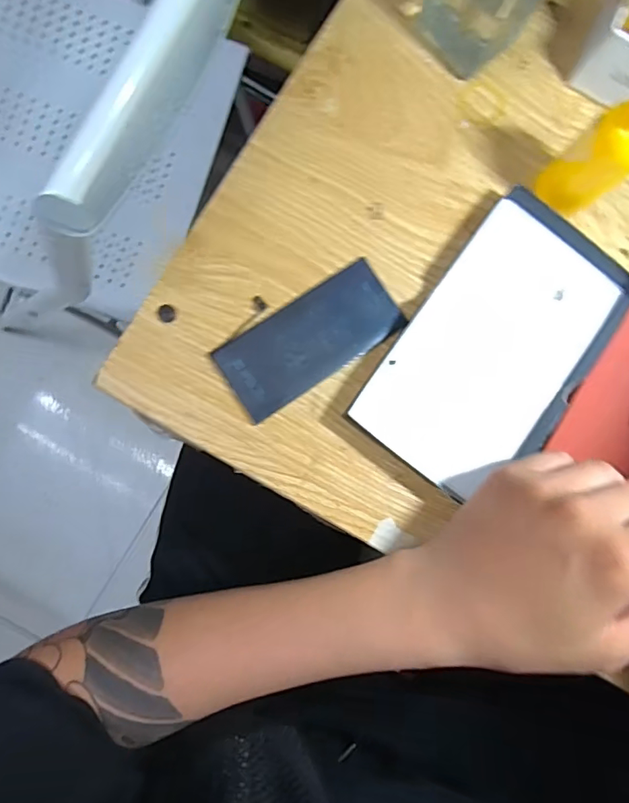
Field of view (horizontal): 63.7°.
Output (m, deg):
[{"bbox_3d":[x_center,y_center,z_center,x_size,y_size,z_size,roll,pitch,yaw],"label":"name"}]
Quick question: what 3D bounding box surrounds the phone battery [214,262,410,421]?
[{"bbox_3d":[-0.001,-0.036,0.294,0.105,0.007,0.047,-35,90,-9],"label":"phone battery"}]

